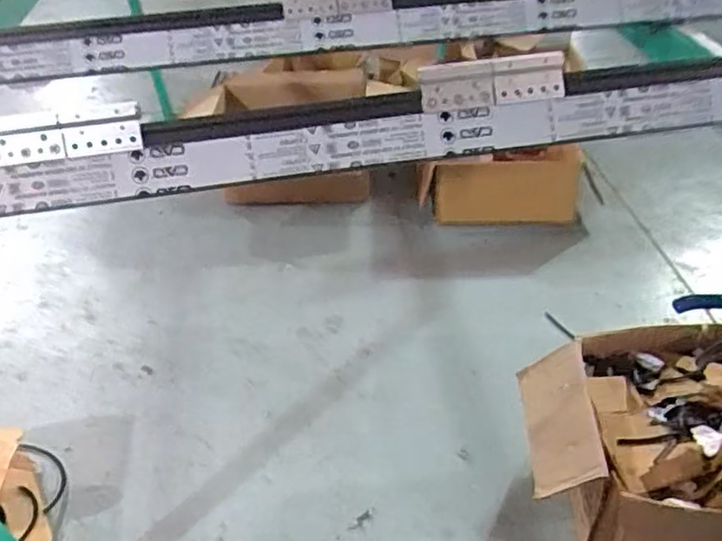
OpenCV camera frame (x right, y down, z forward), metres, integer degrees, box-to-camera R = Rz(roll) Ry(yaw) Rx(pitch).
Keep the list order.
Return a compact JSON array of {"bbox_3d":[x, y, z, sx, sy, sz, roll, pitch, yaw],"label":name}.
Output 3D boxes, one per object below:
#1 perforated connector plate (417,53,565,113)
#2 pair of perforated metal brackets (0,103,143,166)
[{"bbox_3d":[0.140,-0.203,0.697,0.155,0.048,0.014,-8,8,-3],"label":"perforated connector plate"},{"bbox_3d":[-0.307,-0.140,0.670,0.158,0.046,0.019,-7,19,-3],"label":"pair of perforated metal brackets"}]

